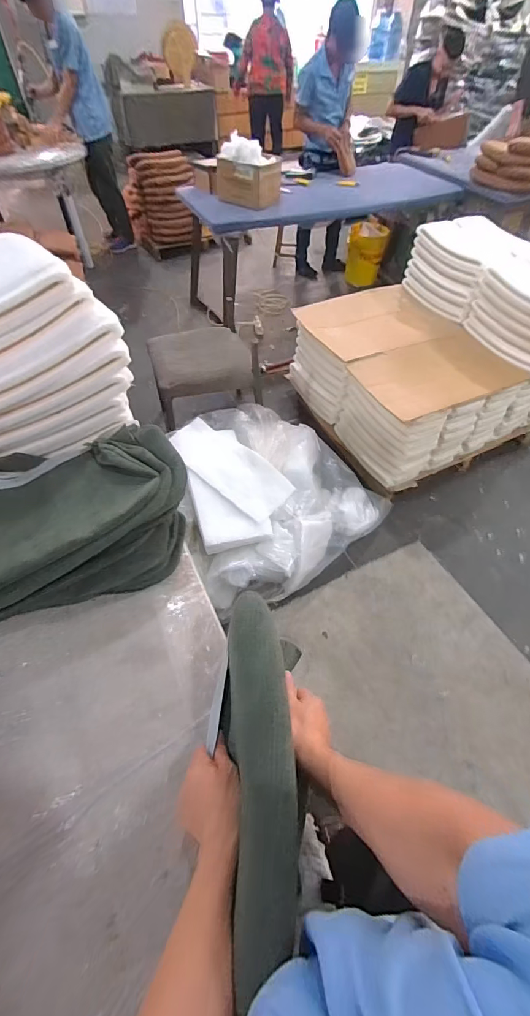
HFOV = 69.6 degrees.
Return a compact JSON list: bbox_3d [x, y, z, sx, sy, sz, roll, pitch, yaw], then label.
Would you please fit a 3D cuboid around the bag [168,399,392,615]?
[{"bbox_3d":[0.041,-0.106,1.688,0.866,0.293,0.825,-26,57,-18],"label":"bag"}]

